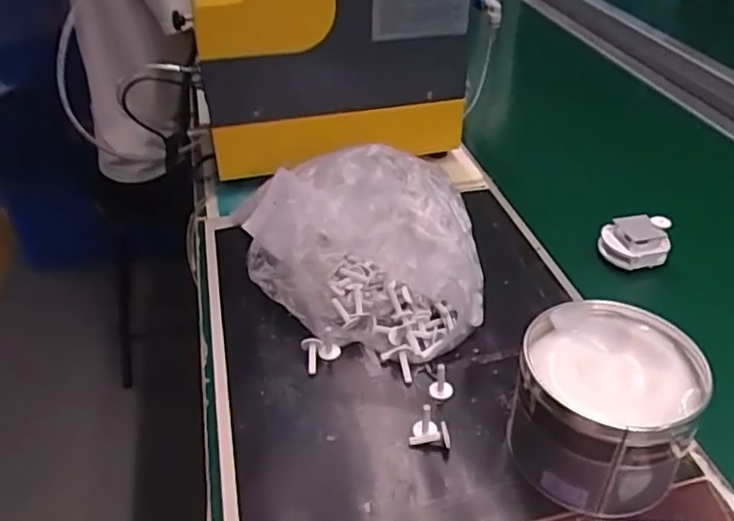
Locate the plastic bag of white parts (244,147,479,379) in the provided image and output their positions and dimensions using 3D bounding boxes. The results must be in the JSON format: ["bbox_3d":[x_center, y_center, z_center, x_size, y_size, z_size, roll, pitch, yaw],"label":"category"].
[{"bbox_3d":[-0.007,-0.018,0.662,0.244,0.108,0.252,-4,38,-4],"label":"plastic bag of white parts"}]

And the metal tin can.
[{"bbox_3d":[0.180,0.112,0.493,0.125,0.098,0.130,17,41,22],"label":"metal tin can"}]

